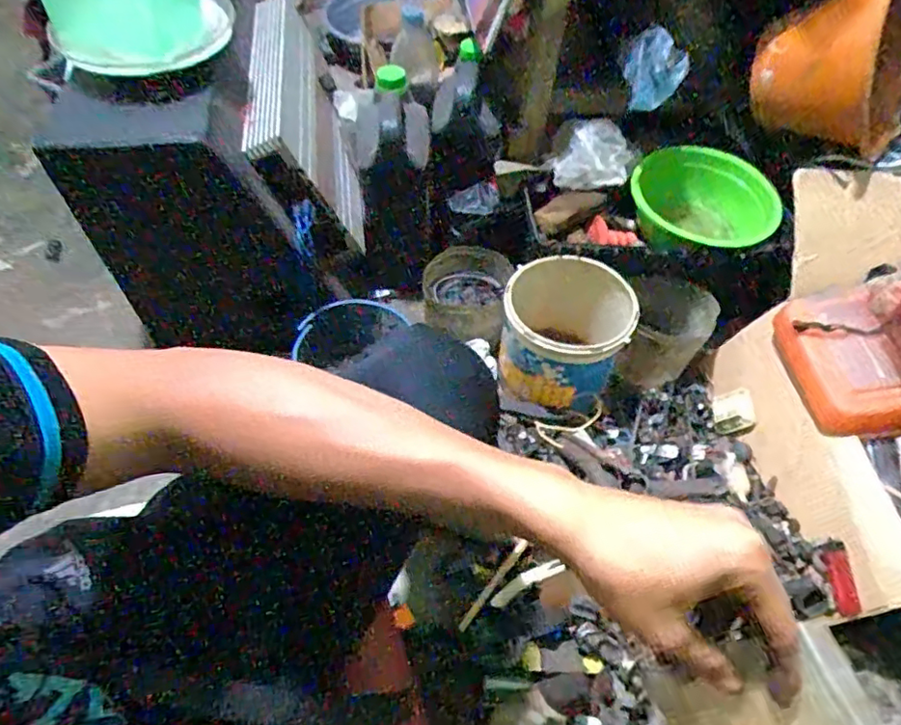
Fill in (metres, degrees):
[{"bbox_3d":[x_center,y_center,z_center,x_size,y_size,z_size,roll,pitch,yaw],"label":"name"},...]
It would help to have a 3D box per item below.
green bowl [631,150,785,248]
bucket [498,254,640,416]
[{"bbox_3d":[0.402,-0.244,0.939,0.231,0.096,0.178,3,55,0],"label":"green bowl"},{"bbox_3d":[0.171,-0.044,0.886,0.175,0.197,0.184,1,55,-1],"label":"bucket"}]

